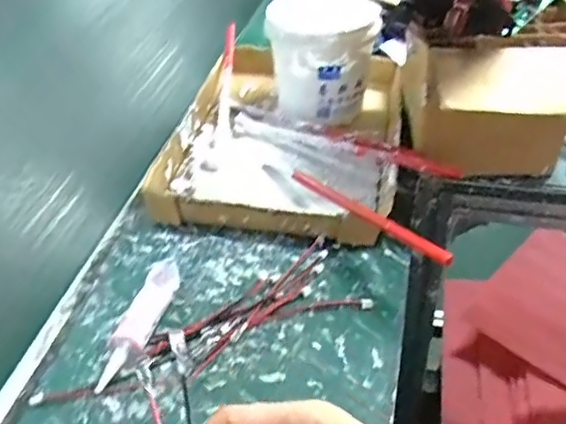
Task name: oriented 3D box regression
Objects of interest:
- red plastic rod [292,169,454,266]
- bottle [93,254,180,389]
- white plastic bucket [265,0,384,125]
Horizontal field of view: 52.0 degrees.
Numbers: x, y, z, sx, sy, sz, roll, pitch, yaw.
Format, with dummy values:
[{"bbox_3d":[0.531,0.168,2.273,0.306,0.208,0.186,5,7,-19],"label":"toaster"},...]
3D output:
[{"bbox_3d":[0.067,-0.001,0.502,0.011,0.014,0.212,-24,30,-21],"label":"red plastic rod"},{"bbox_3d":[-0.115,0.088,0.458,0.034,0.029,0.124,6,42,12],"label":"bottle"},{"bbox_3d":[0.039,-0.178,0.671,0.109,0.115,0.125,-6,41,-3],"label":"white plastic bucket"}]

